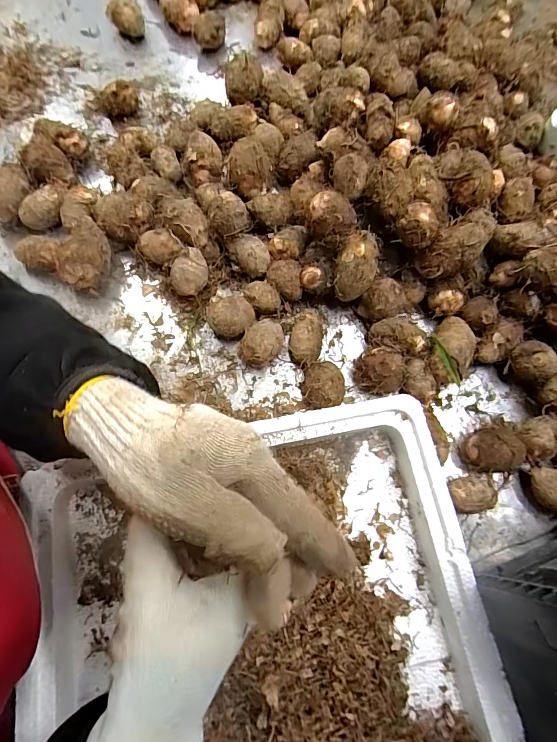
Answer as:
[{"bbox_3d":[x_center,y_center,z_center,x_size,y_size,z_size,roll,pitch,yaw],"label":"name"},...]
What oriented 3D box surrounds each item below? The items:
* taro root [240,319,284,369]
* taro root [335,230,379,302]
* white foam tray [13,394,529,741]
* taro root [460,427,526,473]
[{"bbox_3d":[-0.018,-0.030,0.428,0.042,0.037,0.053,21,74,5],"label":"taro root"},{"bbox_3d":[0.084,-0.115,0.413,0.043,0.038,0.065,15,73,4],"label":"taro root"},{"bbox_3d":[-0.003,0.261,0.313,0.374,0.062,0.432,-12,74,-5],"label":"white foam tray"},{"bbox_3d":[0.221,0.082,0.398,0.048,0.044,0.048,-10,73,-4],"label":"taro root"}]

